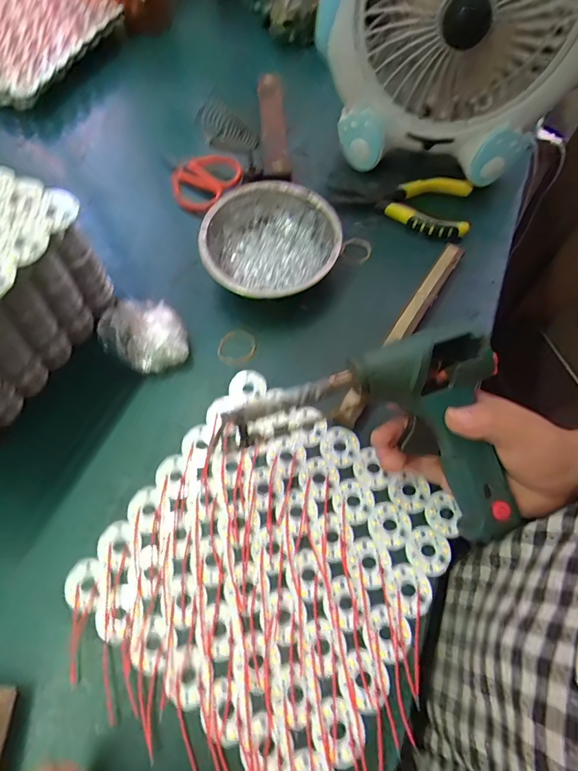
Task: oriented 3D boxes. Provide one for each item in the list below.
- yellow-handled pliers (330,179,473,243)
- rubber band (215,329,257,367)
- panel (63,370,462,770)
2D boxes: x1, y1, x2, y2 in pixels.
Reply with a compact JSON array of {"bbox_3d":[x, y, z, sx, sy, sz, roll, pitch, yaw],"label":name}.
[{"bbox_3d":[0.121,-0.196,0.444,0.140,0.025,0.063,8,62,5],"label":"yellow-handled pliers"},{"bbox_3d":[-0.046,-0.034,0.372,0.031,0.005,0.036,31,67,7],"label":"rubber band"},{"bbox_3d":[-0.008,0.132,0.290,0.234,0.009,0.226,31,67,16],"label":"panel"}]

